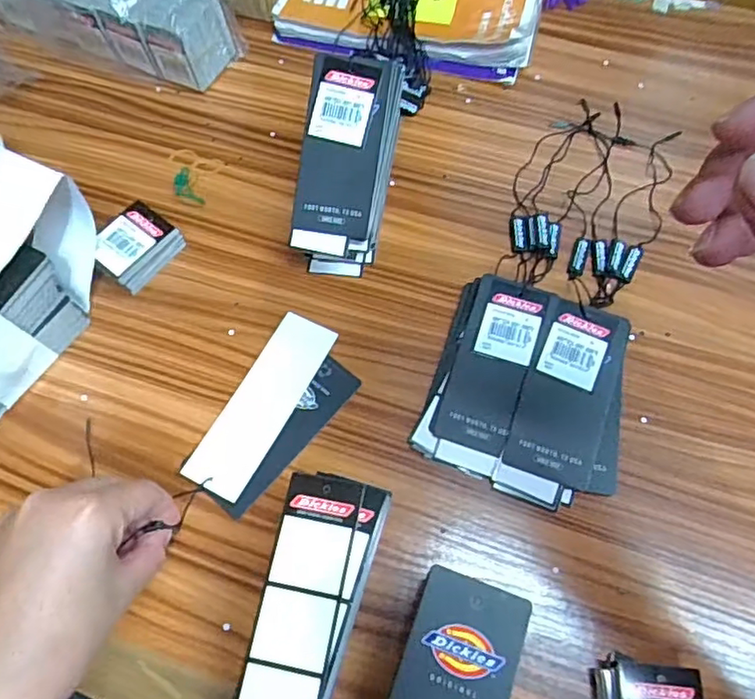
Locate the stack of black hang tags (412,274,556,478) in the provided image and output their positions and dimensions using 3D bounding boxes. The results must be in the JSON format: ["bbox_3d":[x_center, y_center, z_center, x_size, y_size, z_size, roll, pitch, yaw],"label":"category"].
[{"bbox_3d":[0.063,0.012,0.365,0.056,0.018,0.117,20,68,11],"label":"stack of black hang tags"}]

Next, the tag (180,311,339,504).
[{"bbox_3d":[-0.069,0.032,0.368,0.038,0.004,0.119,26,68,12],"label":"tag"}]

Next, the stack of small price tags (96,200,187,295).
[{"bbox_3d":[-0.160,-0.066,0.402,0.037,0.029,0.050,33,72,16],"label":"stack of small price tags"}]

